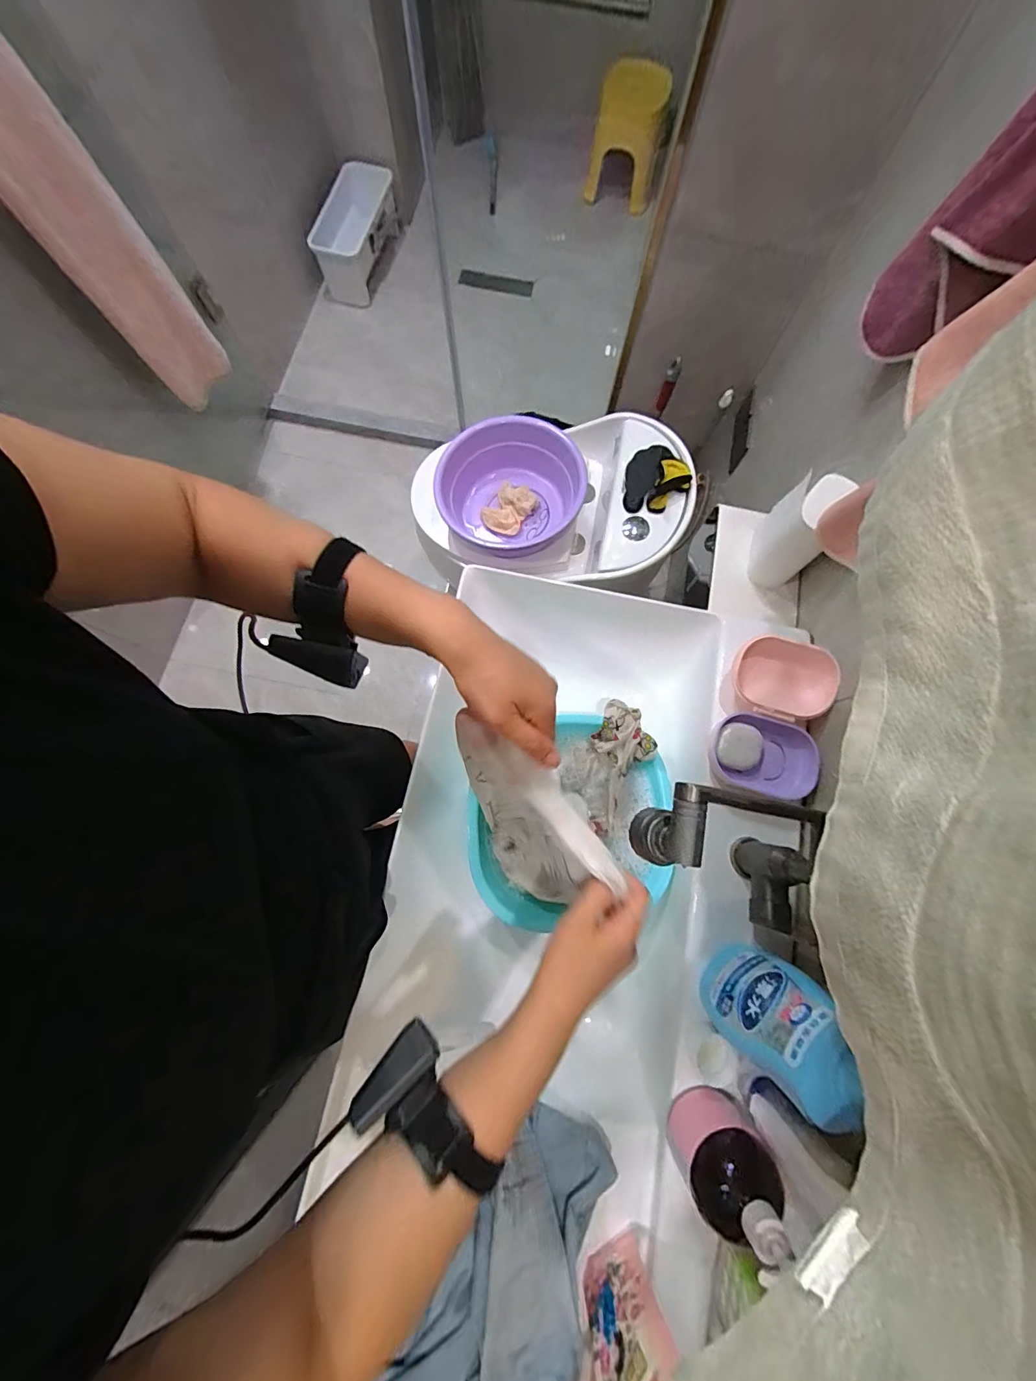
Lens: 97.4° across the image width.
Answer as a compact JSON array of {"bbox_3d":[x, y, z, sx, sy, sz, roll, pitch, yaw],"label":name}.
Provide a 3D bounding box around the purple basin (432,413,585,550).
[{"bbox_3d":[-0.004,-0.454,1.057,0.307,0.156,0.297,0,78,-1],"label":"purple basin"}]

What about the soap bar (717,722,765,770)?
[{"bbox_3d":[0.279,0.071,0.572,0.059,0.025,0.057,0,78,-1],"label":"soap bar"}]

